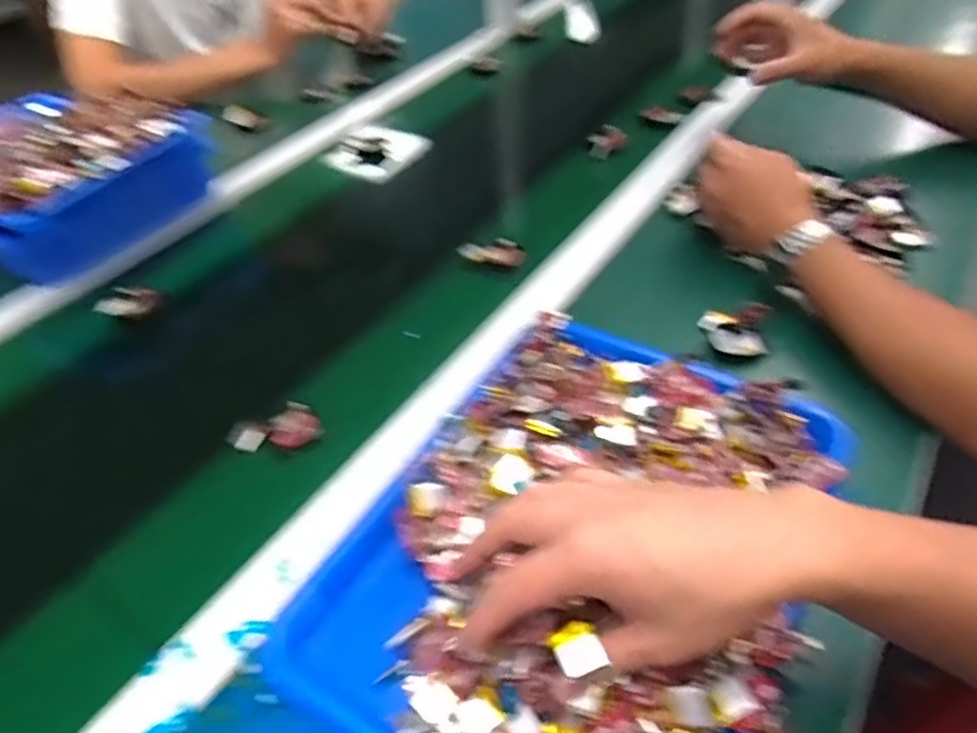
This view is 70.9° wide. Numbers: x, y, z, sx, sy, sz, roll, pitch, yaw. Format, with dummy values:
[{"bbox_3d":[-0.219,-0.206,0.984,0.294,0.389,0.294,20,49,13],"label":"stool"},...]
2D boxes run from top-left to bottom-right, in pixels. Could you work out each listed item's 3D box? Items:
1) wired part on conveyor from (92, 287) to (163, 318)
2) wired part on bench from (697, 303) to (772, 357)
[{"bbox_3d":[-0.345,-0.062,0.659,0.058,0.022,0.024,-14,41,-33],"label":"wired part on conveyor"},{"bbox_3d":[0.205,-0.032,0.568,0.052,0.022,0.047,4,44,10],"label":"wired part on bench"}]

